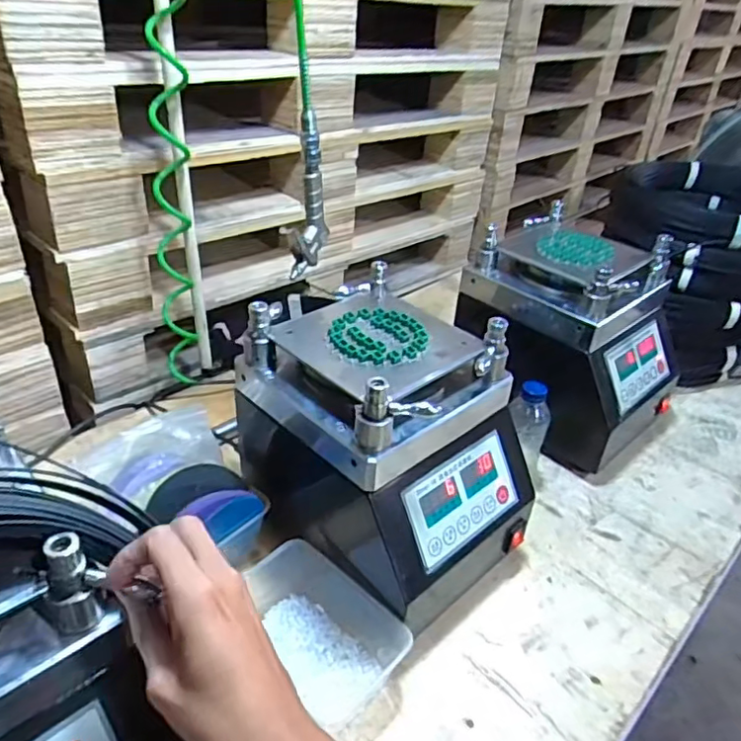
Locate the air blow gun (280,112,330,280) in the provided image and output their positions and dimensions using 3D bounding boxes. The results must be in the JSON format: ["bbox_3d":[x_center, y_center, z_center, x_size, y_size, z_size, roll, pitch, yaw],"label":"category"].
[{"bbox_3d":[-0.073,-0.199,0.688,0.027,0.170,0.068,13,35,12],"label":"air blow gun"}]

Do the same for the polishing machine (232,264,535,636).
[{"bbox_3d":[0.017,0.085,0.680,0.226,0.279,0.283,-24,44,-36],"label":"polishing machine"}]

